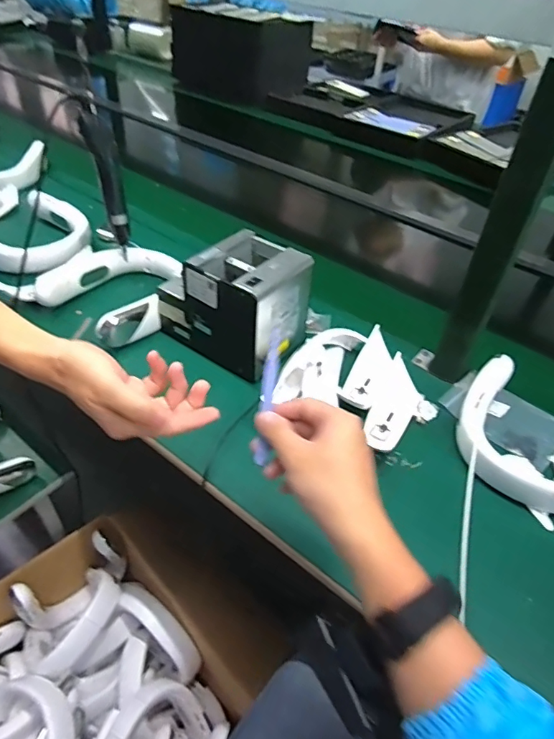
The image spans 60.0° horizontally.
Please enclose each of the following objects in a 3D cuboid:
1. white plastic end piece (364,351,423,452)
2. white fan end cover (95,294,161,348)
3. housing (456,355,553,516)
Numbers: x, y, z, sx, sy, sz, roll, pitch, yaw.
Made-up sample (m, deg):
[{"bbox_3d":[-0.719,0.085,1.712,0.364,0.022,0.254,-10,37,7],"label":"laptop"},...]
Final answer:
[{"bbox_3d":[0.157,0.043,0.632,0.054,0.024,0.148,22,46,17],"label":"white plastic end piece"},{"bbox_3d":[-0.213,-0.067,0.695,0.096,0.047,0.024,-27,52,-29],"label":"white fan end cover"},{"bbox_3d":[0.322,0.083,0.591,0.190,0.048,0.193,28,48,22],"label":"housing"}]

